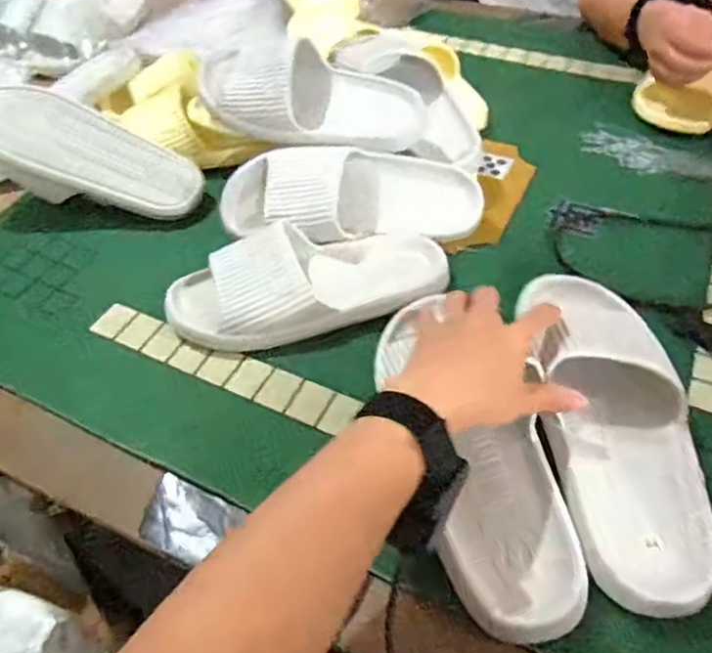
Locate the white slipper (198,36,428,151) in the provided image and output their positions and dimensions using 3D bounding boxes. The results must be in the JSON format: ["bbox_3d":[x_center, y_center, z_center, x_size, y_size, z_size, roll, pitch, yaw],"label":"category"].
[{"bbox_3d":[-0.050,-0.243,0.685,0.250,0.078,0.114,12,73,-4],"label":"white slipper"}]

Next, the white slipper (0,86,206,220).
[{"bbox_3d":[-0.297,-0.181,0.698,0.256,0.070,0.092,20,49,-7],"label":"white slipper"}]

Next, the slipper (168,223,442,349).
[{"bbox_3d":[-0.043,-0.047,0.590,0.259,0.062,0.101,-14,49,-8],"label":"slipper"}]

